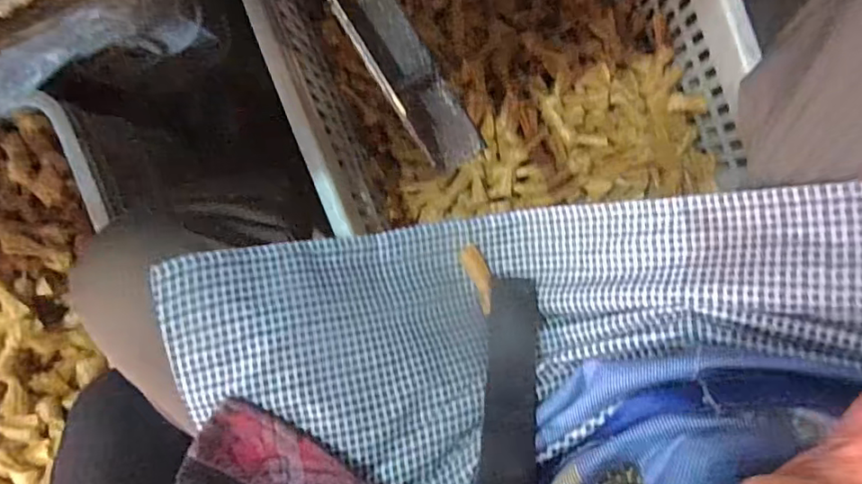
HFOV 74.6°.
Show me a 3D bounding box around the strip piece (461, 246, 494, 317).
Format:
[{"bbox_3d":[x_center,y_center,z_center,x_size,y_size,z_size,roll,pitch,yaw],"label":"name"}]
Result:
[{"bbox_3d":[0.036,0.026,0.409,0.016,0.006,0.050,-19,77,7],"label":"strip piece"}]

